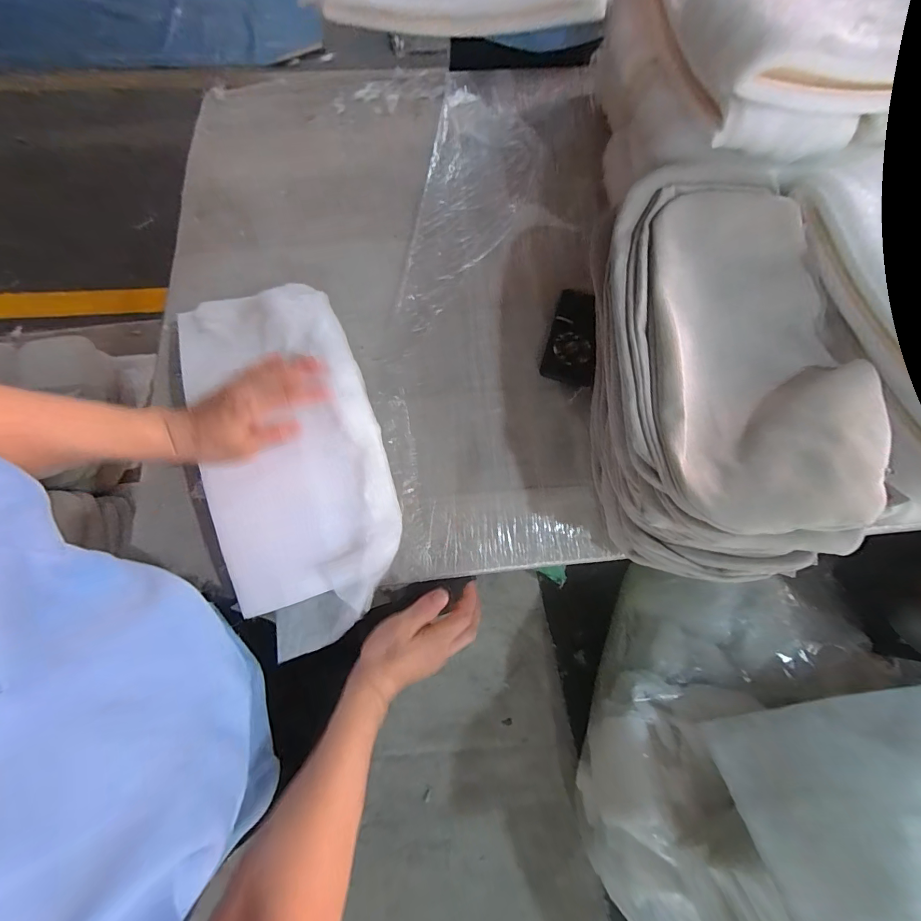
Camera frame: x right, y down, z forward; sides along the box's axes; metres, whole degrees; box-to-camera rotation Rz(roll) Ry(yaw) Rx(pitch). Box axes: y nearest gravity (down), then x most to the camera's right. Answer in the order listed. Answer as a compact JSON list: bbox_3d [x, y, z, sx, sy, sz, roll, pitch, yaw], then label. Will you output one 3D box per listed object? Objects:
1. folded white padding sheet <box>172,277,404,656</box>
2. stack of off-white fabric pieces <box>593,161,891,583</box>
[{"bbox_3d":[-0.223,-0.018,0.519,0.229,0.045,0.481,-16,77,-5],"label":"folded white padding sheet"},{"bbox_3d":[0.323,-0.116,0.522,0.281,0.174,0.512,4,73,1],"label":"stack of off-white fabric pieces"}]

